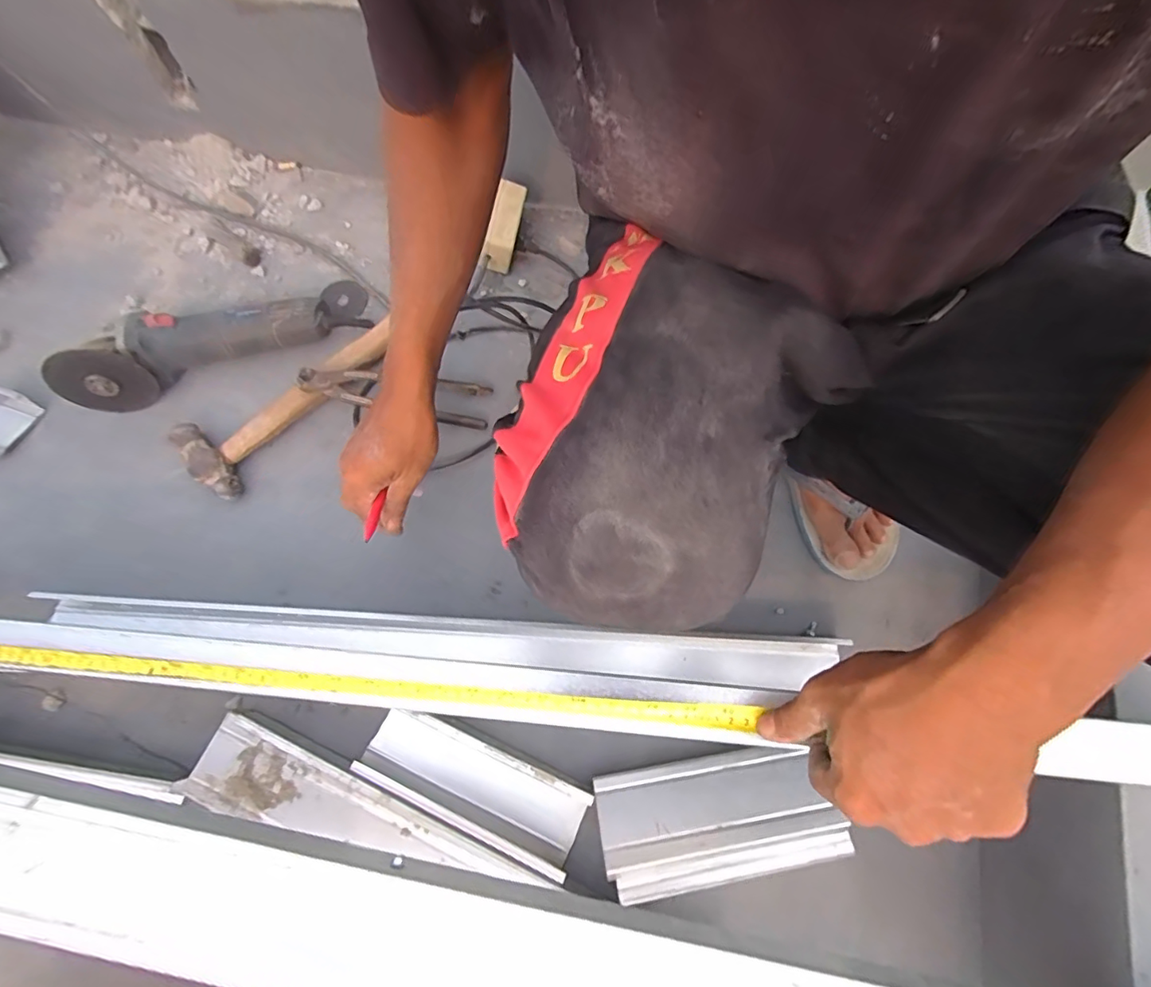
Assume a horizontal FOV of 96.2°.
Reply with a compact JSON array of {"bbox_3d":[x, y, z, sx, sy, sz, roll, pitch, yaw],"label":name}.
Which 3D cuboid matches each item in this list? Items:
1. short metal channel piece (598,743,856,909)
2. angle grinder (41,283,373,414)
[{"bbox_3d":[0.132,0.294,0.463,0.218,0.031,0.103,-7,71,-4],"label":"short metal channel piece"},{"bbox_3d":[-0.423,-0.191,0.606,0.342,0.090,0.088,-30,74,-11],"label":"angle grinder"}]

